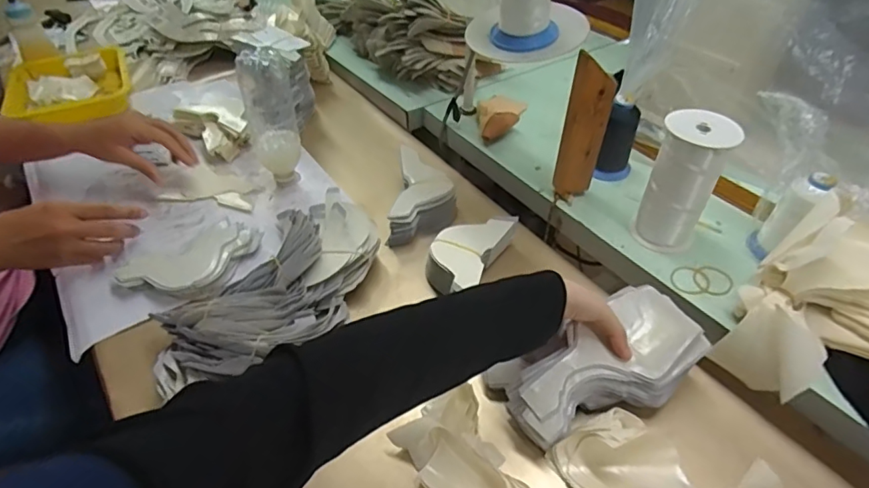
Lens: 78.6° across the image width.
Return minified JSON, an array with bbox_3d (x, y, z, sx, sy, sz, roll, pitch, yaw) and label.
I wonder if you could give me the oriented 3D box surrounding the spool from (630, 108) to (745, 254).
[{"bbox_3d":[0.288,-0.070,0.617,0.075,0.150,0.066,17,45,16],"label":"spool"}]

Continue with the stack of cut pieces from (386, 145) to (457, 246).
[{"bbox_3d":[-0.013,-0.062,0.725,0.084,0.055,0.143,5,42,7],"label":"stack of cut pieces"}]

